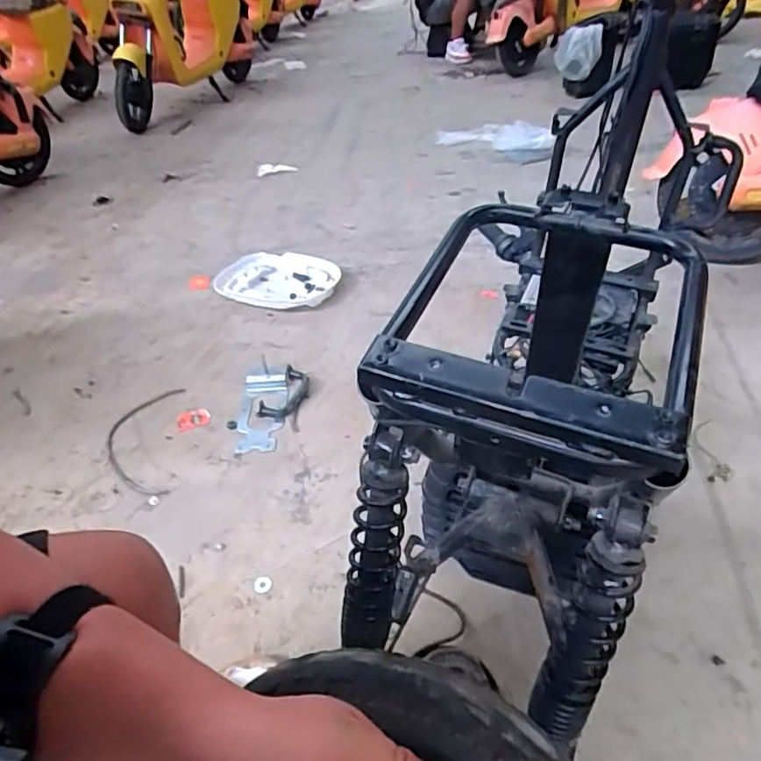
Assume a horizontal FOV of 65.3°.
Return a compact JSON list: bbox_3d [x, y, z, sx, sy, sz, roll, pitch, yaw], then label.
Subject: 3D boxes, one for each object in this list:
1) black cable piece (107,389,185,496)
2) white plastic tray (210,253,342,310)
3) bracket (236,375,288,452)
[{"bbox_3d":[-0.509,0.131,1.272,0.143,0.014,0.322,-4,39,-8],"label":"black cable piece"},{"bbox_3d":[-0.309,-0.302,1.764,0.360,0.059,0.257,12,41,20],"label":"white plastic tray"},{"bbox_3d":[-0.263,0.065,1.324,0.098,0.020,0.232,-4,38,1],"label":"bracket"}]

